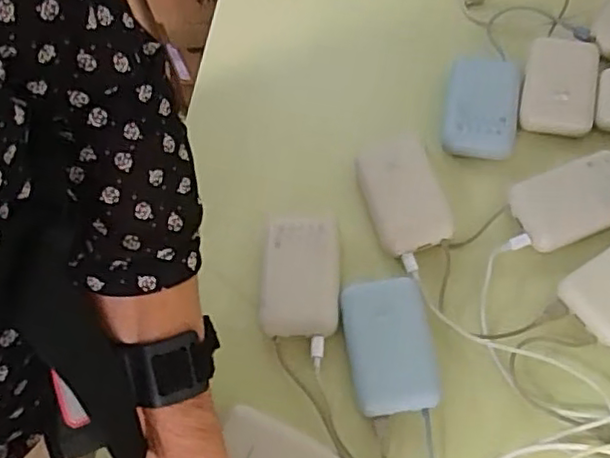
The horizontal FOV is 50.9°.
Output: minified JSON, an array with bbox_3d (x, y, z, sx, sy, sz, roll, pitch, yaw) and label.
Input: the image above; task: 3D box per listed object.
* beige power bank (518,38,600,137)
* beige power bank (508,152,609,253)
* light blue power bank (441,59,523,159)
[{"bbox_3d":[0.237,-0.135,0.592,0.065,0.020,0.096,12,63,14],"label":"beige power bank"},{"bbox_3d":[0.225,-0.024,0.534,0.102,0.016,0.063,-20,60,-4],"label":"beige power bank"},{"bbox_3d":[0.161,-0.113,0.579,0.064,0.027,0.089,7,62,12],"label":"light blue power bank"}]

